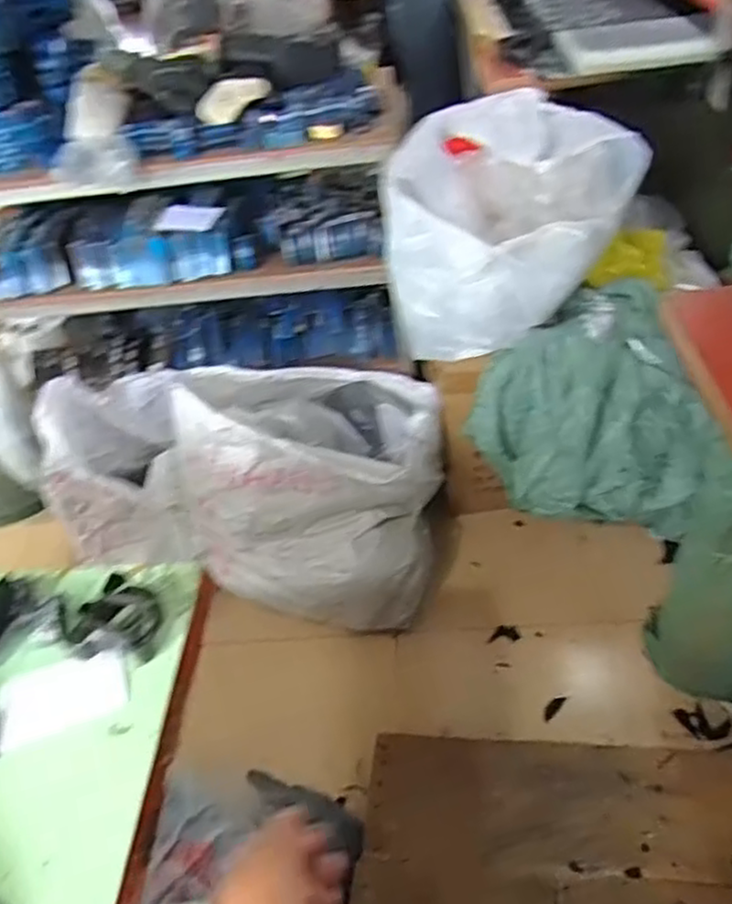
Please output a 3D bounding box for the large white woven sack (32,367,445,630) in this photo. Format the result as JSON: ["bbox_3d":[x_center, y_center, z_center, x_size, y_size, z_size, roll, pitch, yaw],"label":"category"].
[{"bbox_3d":[-0.269,0.046,1.862,0.903,0.514,0.552,7,46,6],"label":"large white woven sack"}]

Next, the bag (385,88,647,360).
[{"bbox_3d":[0.308,-0.470,1.586,0.403,0.521,0.400,23,50,21],"label":"bag"}]

